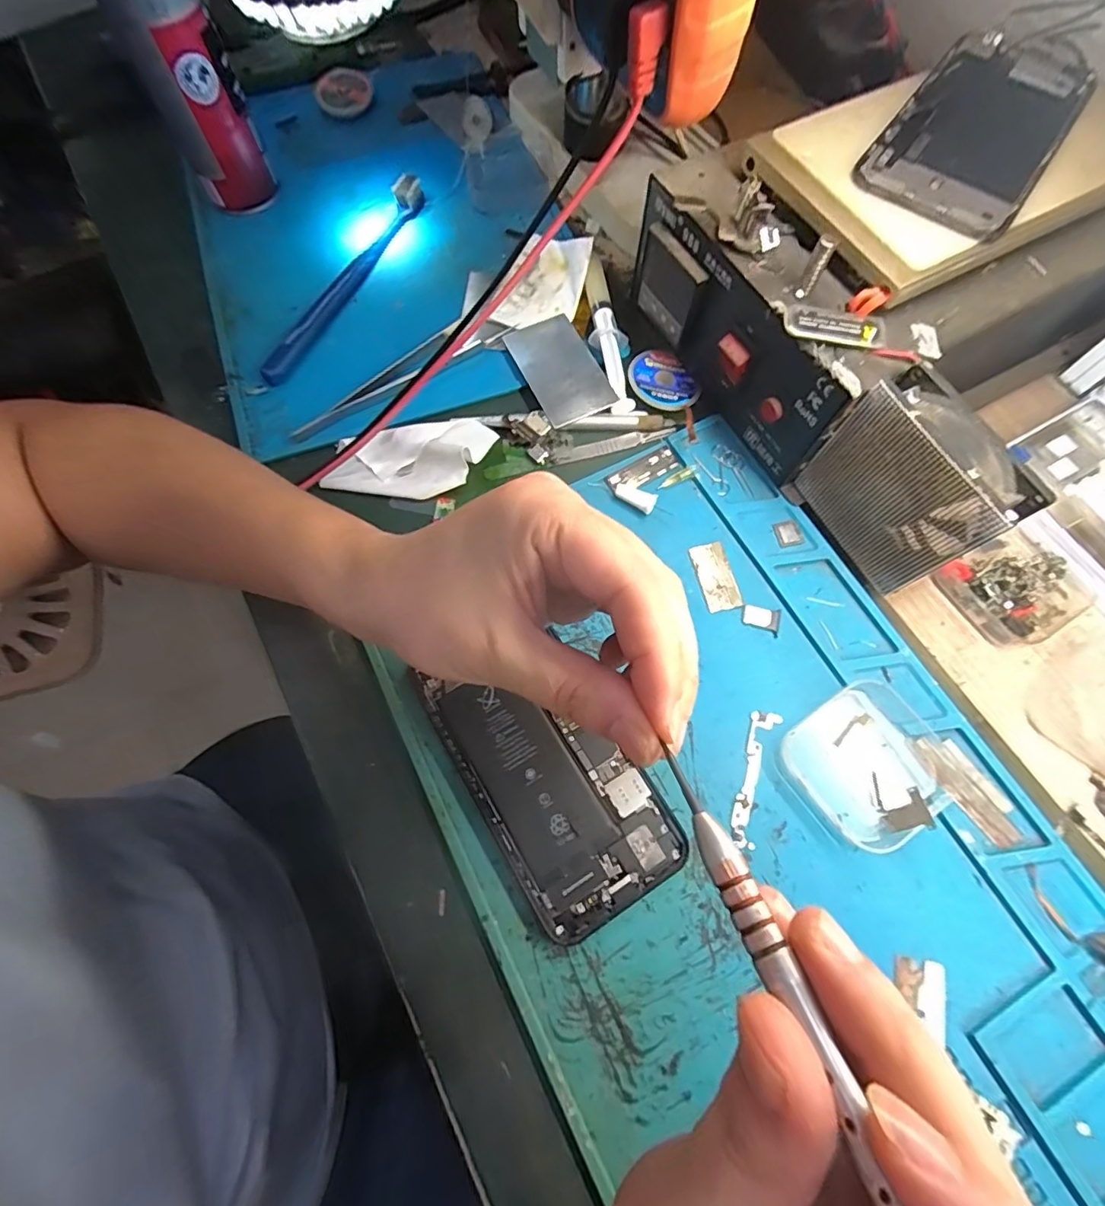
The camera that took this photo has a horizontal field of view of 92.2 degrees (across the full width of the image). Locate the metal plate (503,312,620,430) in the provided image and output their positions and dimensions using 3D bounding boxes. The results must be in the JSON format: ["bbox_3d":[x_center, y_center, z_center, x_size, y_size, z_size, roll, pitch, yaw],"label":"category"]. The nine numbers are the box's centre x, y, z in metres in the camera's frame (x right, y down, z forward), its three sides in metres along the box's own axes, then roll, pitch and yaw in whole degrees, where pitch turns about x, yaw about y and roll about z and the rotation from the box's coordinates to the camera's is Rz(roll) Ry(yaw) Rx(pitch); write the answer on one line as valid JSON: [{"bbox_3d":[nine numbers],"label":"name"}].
[{"bbox_3d":[0.005,-0.146,0.333,0.044,0.004,0.079,-26,71,-1],"label":"metal plate"}]

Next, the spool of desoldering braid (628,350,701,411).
[{"bbox_3d":[0.069,-0.137,0.325,0.043,0.010,0.038,14,71,5],"label":"spool of desoldering braid"}]

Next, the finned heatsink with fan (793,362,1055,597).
[{"bbox_3d":[0.169,-0.055,0.259,0.028,0.084,0.079,-30,73,-10],"label":"finned heatsink with fan"}]

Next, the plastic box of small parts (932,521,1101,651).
[{"bbox_3d":[0.251,-0.009,0.284,0.062,0.020,0.056,-28,72,-9],"label":"plastic box of small parts"}]

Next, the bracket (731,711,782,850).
[{"bbox_3d":[0.097,0.083,0.254,0.013,0.004,0.064,19,71,7],"label":"bracket"}]

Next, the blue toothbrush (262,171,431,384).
[{"bbox_3d":[-0.138,-0.218,0.356,0.016,0.023,0.181,24,72,9],"label":"blue toothbrush"}]

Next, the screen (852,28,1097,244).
[{"bbox_3d":[0.205,-0.229,0.253,0.070,0.007,0.148,35,75,10],"label":"screen"}]

